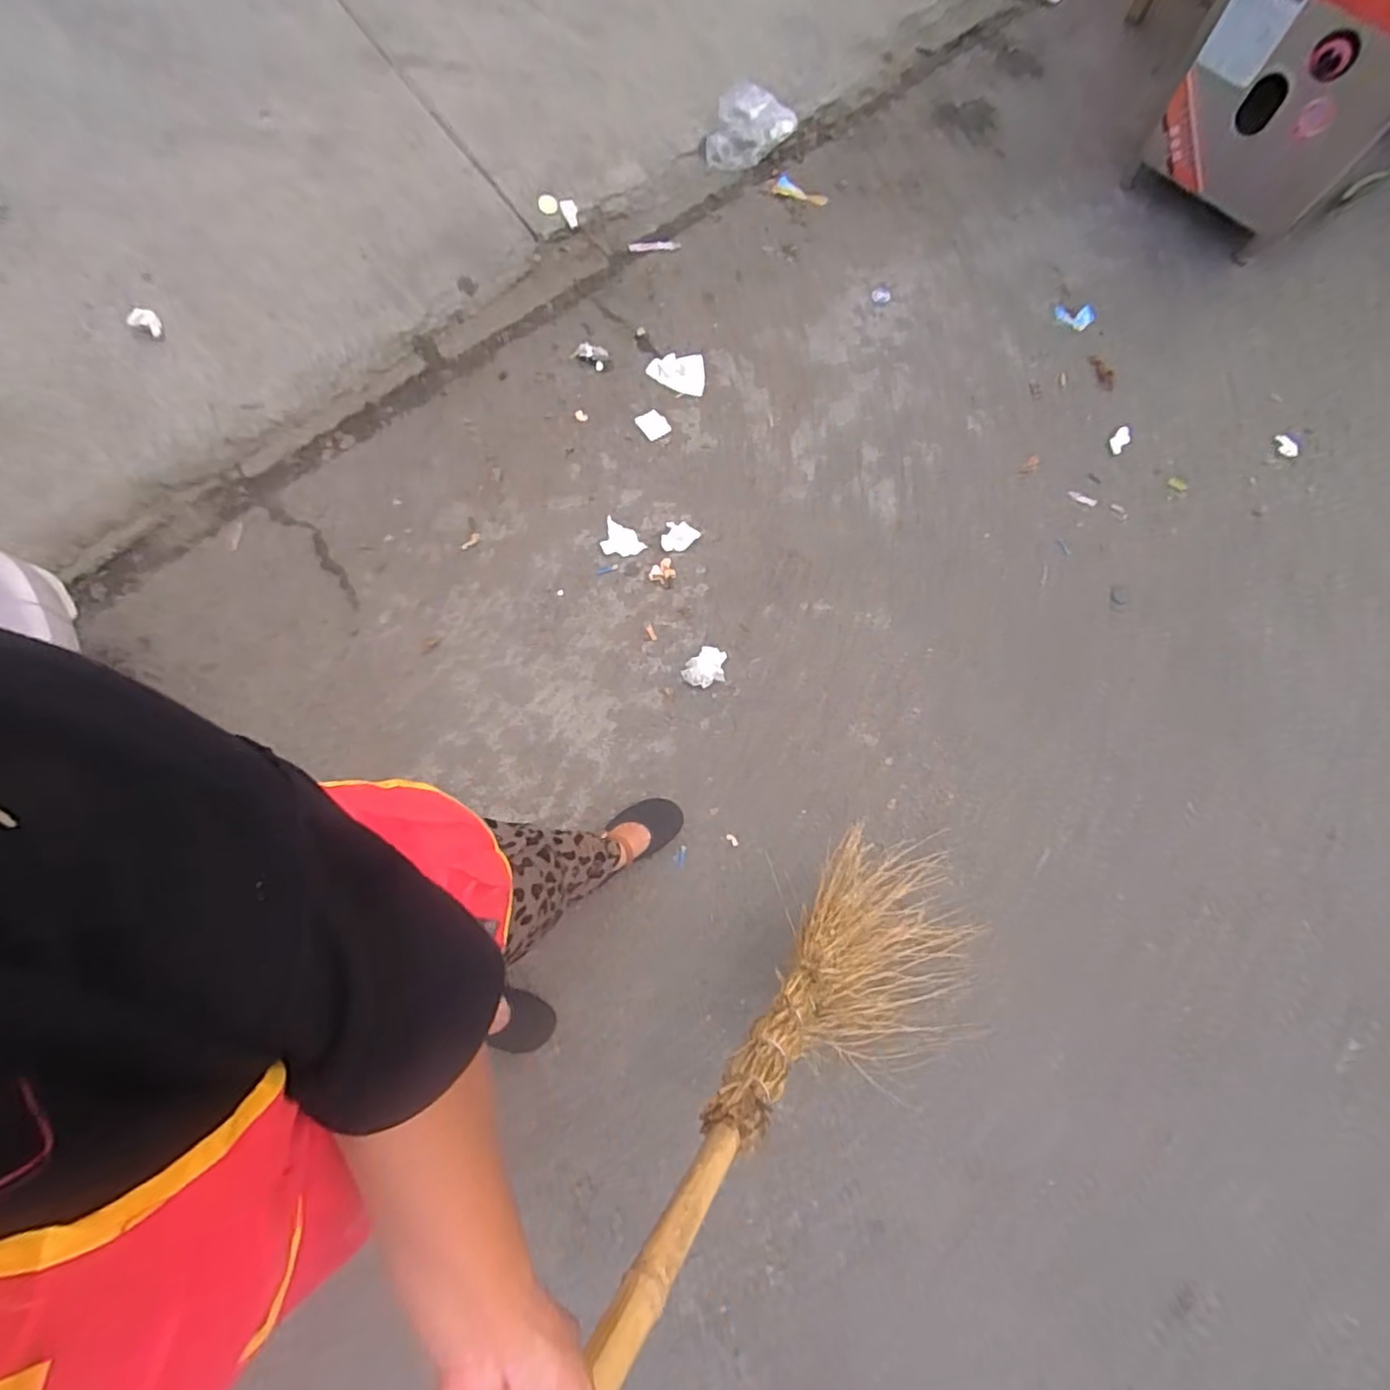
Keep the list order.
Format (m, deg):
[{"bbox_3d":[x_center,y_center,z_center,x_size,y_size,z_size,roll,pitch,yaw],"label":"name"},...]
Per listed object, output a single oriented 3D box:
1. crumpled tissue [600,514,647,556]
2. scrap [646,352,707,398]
[{"bbox_3d":[-0.168,-0.337,1.426,0.084,0.013,0.125,-25,60,-16],"label":"crumpled tissue"},{"bbox_3d":[-0.045,-0.746,1.543,0.133,0.012,0.108,-1,73,1],"label":"scrap"}]

